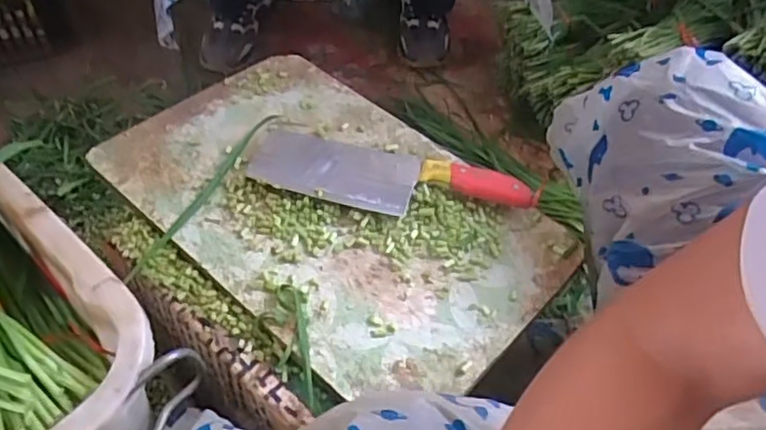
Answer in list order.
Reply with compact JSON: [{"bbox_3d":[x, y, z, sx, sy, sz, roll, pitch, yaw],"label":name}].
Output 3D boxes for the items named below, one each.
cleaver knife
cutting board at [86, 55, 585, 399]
[{"bbox_3d":[0.004,-0.041,0.662,0.295,0.029,0.092,12,53,5],"label":"cleaver knife"},{"bbox_3d":[-0.052,-0.019,0.656,0.460,0.031,0.292,37,59,22],"label":"cutting board"}]

